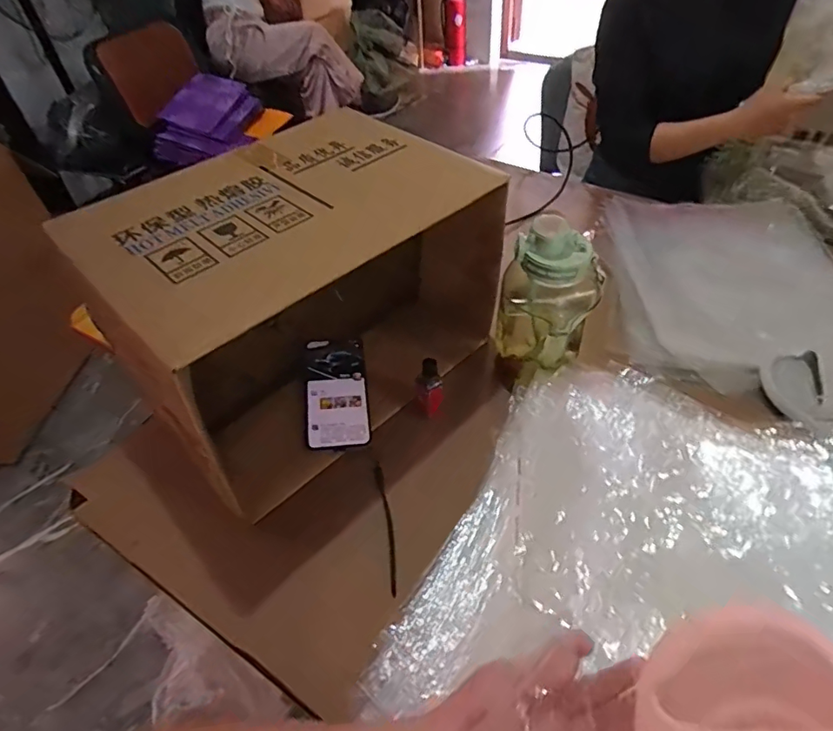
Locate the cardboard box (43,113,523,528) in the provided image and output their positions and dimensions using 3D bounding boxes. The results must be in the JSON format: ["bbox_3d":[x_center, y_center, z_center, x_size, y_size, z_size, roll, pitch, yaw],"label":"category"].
[{"bbox_3d":[-0.129,-0.087,0.609,0.273,0.251,0.412,31,57,30],"label":"cardboard box"}]

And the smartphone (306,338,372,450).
[{"bbox_3d":[-0.099,0.030,0.637,0.074,0.015,0.151,0,55,-14],"label":"smartphone"}]

